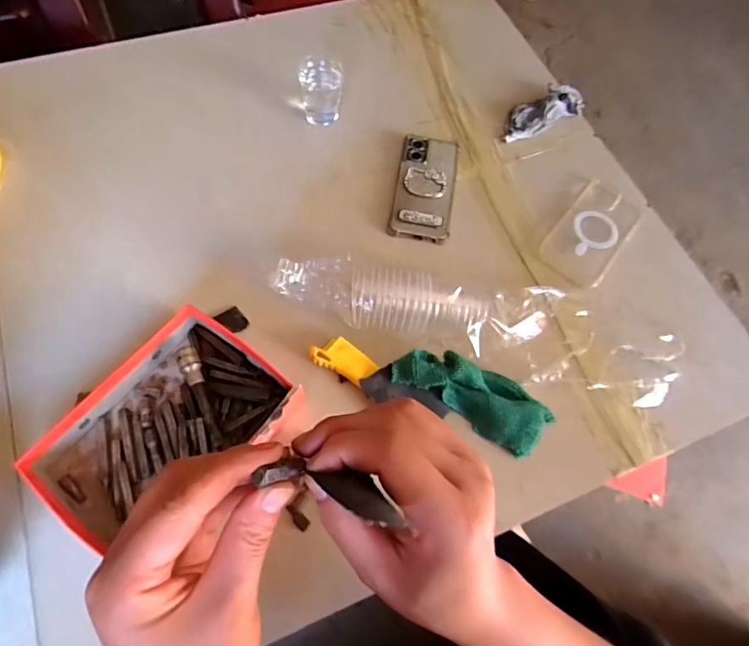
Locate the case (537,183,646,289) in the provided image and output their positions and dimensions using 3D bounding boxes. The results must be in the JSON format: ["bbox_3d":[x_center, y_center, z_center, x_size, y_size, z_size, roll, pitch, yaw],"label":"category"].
[{"bbox_3d":[0.280,-0.118,0.623,0.080,0.007,0.164,37,69,13],"label":"case"}]

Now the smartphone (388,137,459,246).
[{"bbox_3d":[0.066,-0.179,0.627,0.073,0.017,0.166,10,65,1],"label":"smartphone"}]

